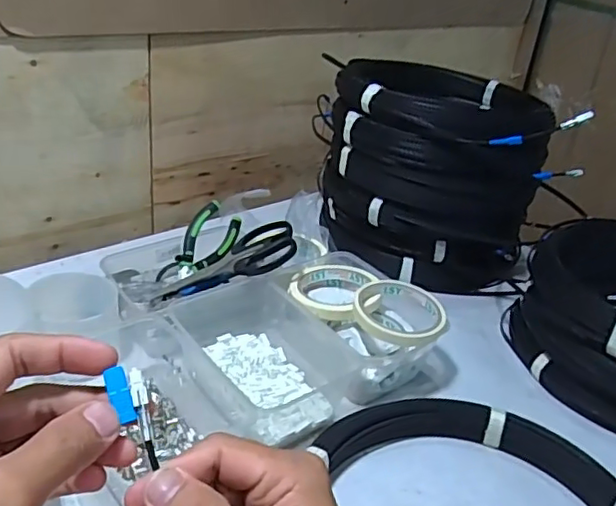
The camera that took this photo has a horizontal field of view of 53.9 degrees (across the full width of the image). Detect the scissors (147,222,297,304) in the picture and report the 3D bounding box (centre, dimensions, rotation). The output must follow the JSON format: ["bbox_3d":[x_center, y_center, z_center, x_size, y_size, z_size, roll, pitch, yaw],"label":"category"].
[{"bbox_3d":[-0.091,0.013,0.674,0.171,0.026,0.066,-22,28,11],"label":"scissors"}]

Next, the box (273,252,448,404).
[{"bbox_3d":[0.047,0.064,0.654,0.123,0.083,0.190,-11,33,-30],"label":"box"}]

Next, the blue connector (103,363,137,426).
[{"bbox_3d":[-0.082,0.063,0.268,0.009,0.004,0.026,-16,69,-33],"label":"blue connector"}]

